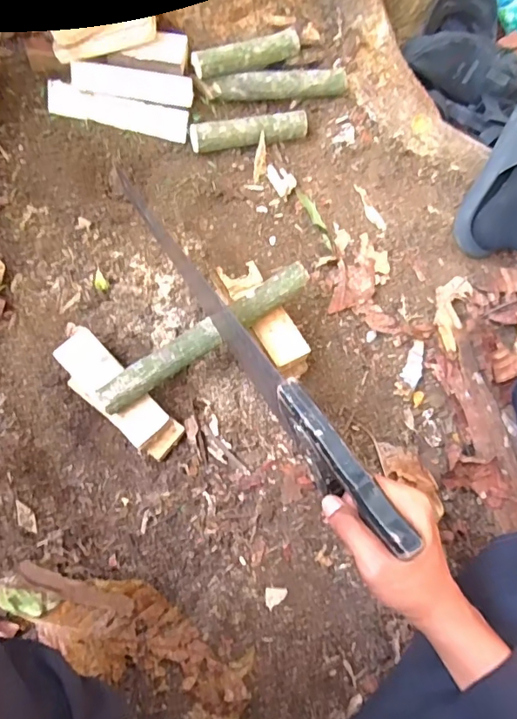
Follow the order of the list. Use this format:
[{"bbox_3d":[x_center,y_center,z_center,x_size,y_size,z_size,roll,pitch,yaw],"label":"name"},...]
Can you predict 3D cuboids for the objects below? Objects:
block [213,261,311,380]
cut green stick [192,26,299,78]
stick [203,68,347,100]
[{"bbox_3d":[0.005,-0.048,0.637,0.061,0.072,0.162,-28,73,-12],"label":"block"},{"bbox_3d":[-0.015,-0.431,0.688,0.153,0.032,0.026,-21,72,-10],"label":"cut green stick"},{"bbox_3d":[0.026,-0.401,0.718,0.207,0.033,0.028,-8,70,-5],"label":"stick"}]

